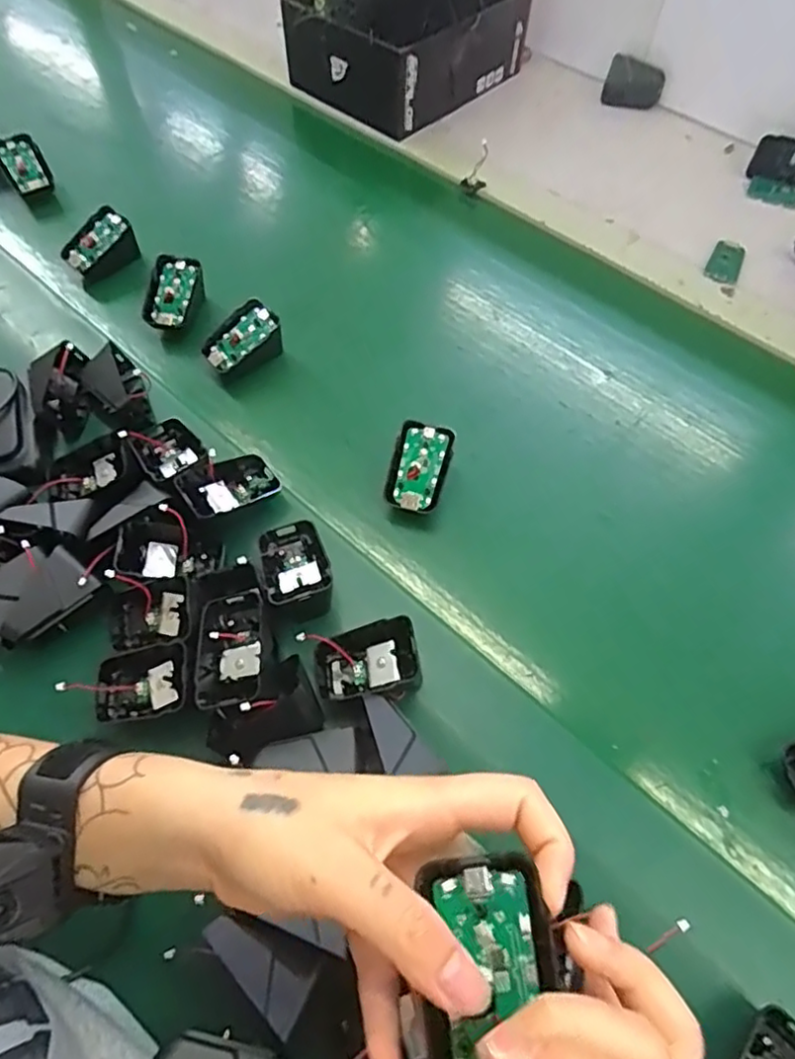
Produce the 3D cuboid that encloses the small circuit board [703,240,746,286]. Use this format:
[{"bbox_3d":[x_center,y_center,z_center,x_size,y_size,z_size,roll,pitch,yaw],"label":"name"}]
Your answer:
[{"bbox_3d":[0.326,-0.265,0.612,0.031,0.004,0.062,23,63,13],"label":"small circuit board"}]

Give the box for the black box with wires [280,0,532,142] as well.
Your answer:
[{"bbox_3d":[0.011,-0.607,0.722,0.192,0.143,0.249,40,68,20],"label":"black box with wires"}]

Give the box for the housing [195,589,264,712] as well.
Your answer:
[{"bbox_3d":[-0.104,0.074,0.380,0.039,0.021,0.073,-6,62,-5],"label":"housing"}]

